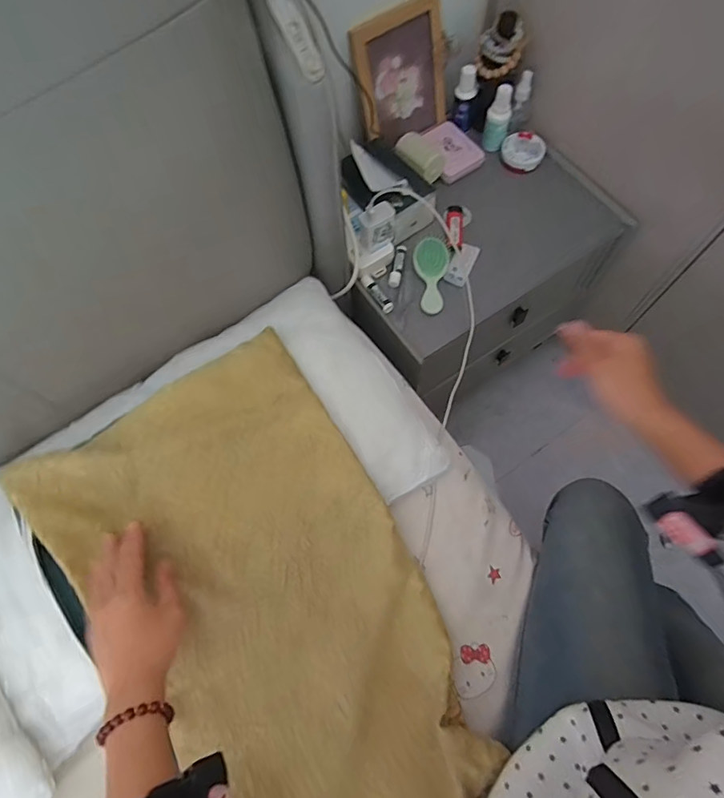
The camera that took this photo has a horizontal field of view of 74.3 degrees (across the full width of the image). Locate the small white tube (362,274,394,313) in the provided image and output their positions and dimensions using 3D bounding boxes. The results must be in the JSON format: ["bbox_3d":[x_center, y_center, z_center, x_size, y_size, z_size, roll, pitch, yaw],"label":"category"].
[{"bbox_3d":[0.024,-0.161,0.726,0.020,0.016,0.068,-33,71,-10],"label":"small white tube"}]

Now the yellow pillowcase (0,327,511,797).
[{"bbox_3d":[-0.091,0.220,0.481,0.302,0.138,0.490,-29,71,-9],"label":"yellow pillowcase"}]

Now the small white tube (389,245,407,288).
[{"bbox_3d":[0.056,-0.208,0.746,0.018,0.013,0.069,10,70,6],"label":"small white tube"}]

